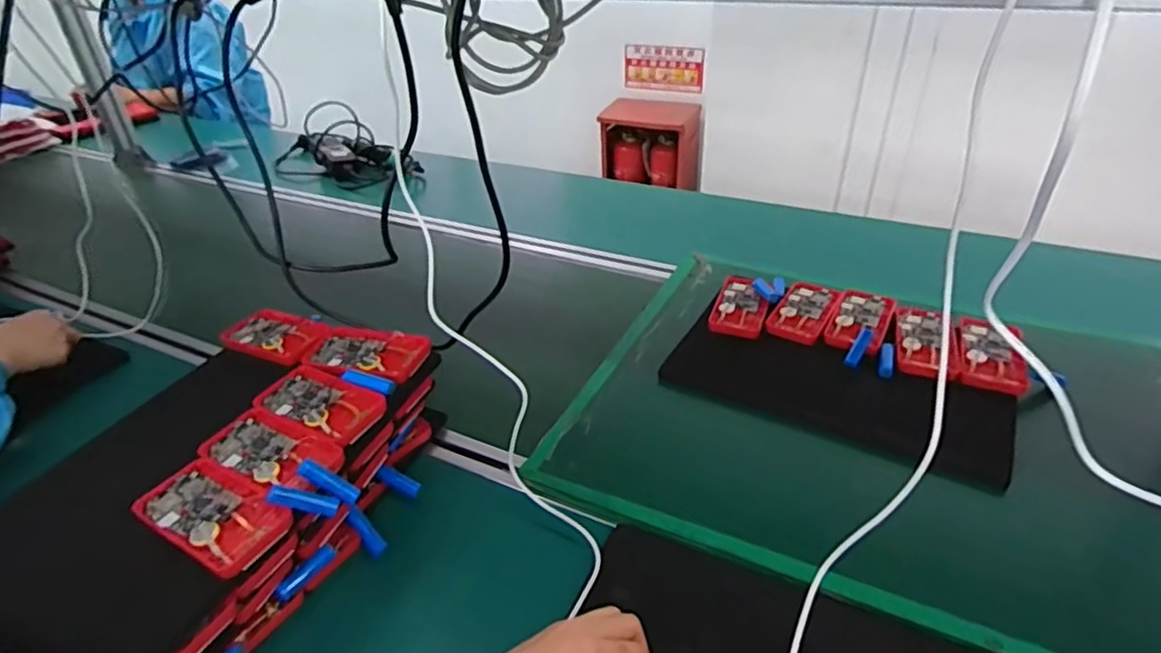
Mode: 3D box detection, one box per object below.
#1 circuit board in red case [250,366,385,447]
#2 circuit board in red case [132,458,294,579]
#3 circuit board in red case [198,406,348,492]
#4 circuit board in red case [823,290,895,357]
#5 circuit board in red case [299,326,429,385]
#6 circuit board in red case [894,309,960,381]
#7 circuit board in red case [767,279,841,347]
[{"bbox_3d":[-0.241,0.069,0.587,0.126,0.012,0.061,16,39,26],"label":"circuit board in red case"},{"bbox_3d":[-0.283,0.144,0.494,0.119,0.012,0.067,16,39,25],"label":"circuit board in red case"},{"bbox_3d":[-0.259,0.107,0.541,0.119,0.016,0.060,16,39,25],"label":"circuit board in red case"},{"bbox_3d":[0.342,-0.007,0.785,0.064,0.015,0.131,17,39,27],"label":"circuit board in red case"},{"bbox_3d":[-0.214,0.025,0.642,0.125,0.012,0.073,8,36,16],"label":"circuit board in red case"},{"bbox_3d":[0.399,0.021,0.741,0.063,0.019,0.121,9,36,17],"label":"circuit board in red case"},{"bbox_3d":[0.283,-0.021,0.811,0.063,0.010,0.128,21,42,26],"label":"circuit board in red case"}]

